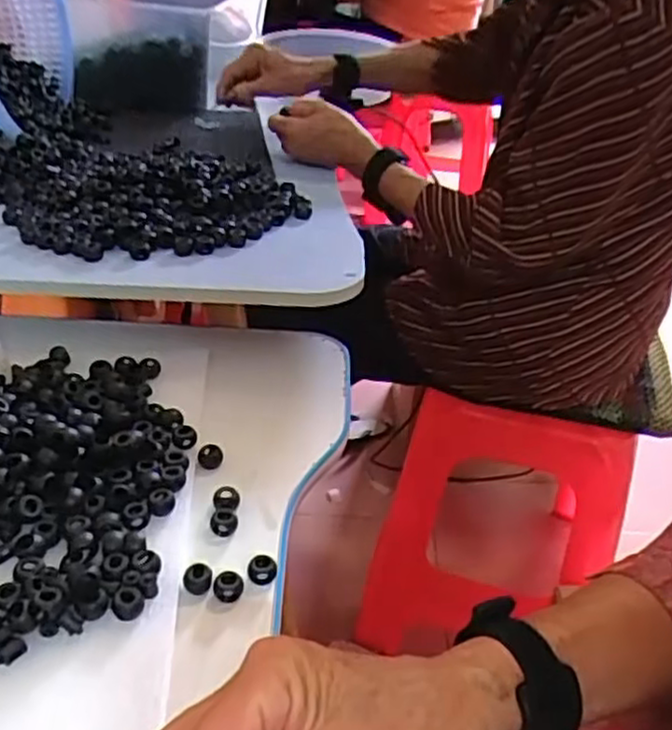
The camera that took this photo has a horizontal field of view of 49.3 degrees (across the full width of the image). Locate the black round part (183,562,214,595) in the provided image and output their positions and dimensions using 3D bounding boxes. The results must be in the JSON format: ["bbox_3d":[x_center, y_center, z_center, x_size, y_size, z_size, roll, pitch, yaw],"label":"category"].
[{"bbox_3d":[-0.082,0.128,0.437,0.017,0.010,0.018,3,35,-2],"label":"black round part"}]

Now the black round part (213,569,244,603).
[{"bbox_3d":[-0.064,0.131,0.434,0.018,0.016,0.014,1,35,-4],"label":"black round part"}]

